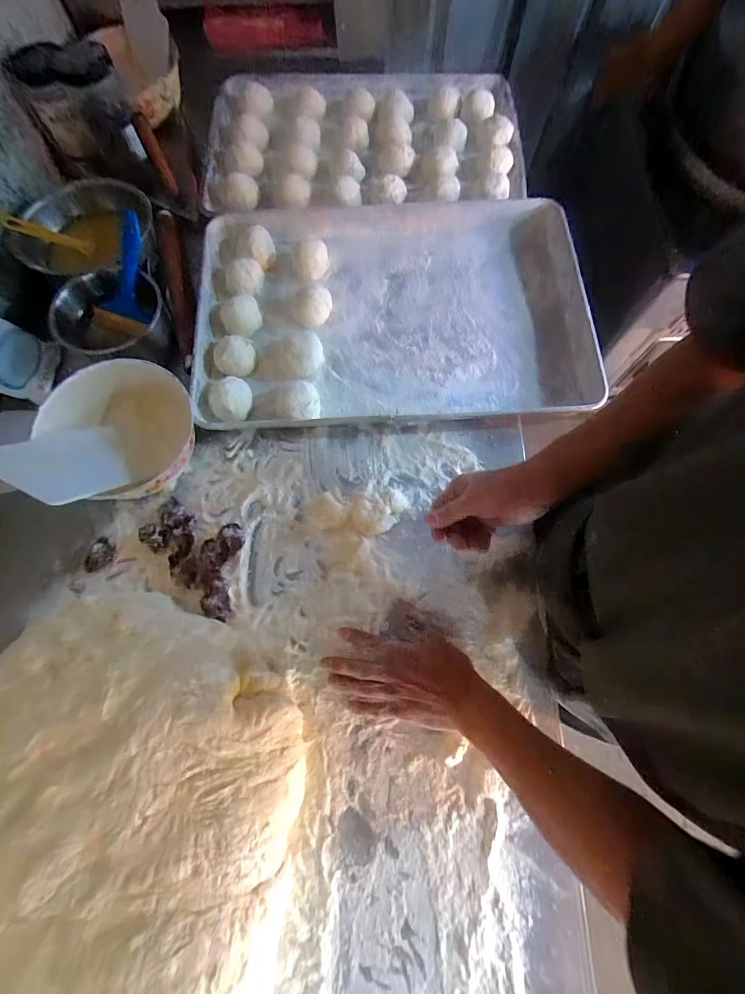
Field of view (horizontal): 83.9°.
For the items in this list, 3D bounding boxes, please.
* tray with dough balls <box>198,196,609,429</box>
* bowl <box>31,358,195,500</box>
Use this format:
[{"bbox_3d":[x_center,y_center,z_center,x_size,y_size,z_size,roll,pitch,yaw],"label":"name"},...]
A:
[{"bbox_3d":[0.041,-0.301,0.670,0.619,0.042,0.408,-2,72,0],"label":"tray with dough balls"},{"bbox_3d":[-0.329,-0.091,0.578,0.189,0.084,0.170,34,76,11],"label":"bowl"}]

